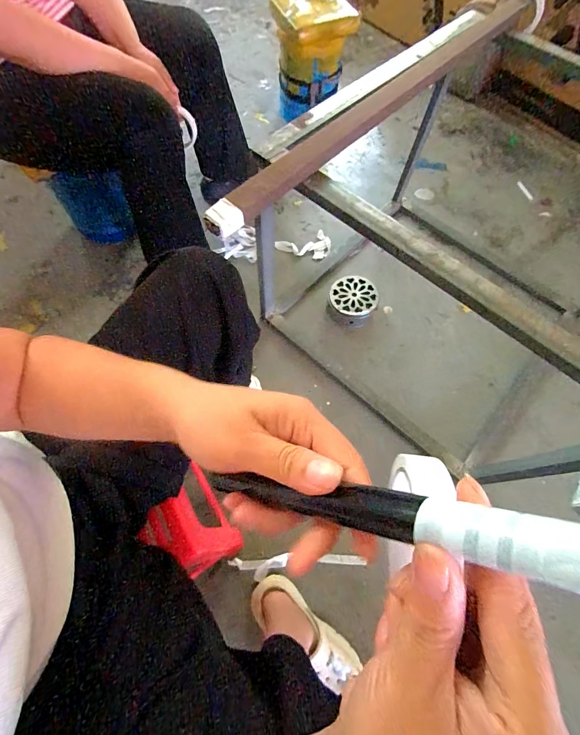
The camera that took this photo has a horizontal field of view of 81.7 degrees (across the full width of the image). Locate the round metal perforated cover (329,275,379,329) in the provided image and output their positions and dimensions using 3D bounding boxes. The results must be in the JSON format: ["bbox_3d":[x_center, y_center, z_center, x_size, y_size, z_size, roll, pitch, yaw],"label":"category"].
[{"bbox_3d":[0.181,-0.192,0.964,0.130,0.051,0.129,1,67,-2],"label":"round metal perforated cover"}]

